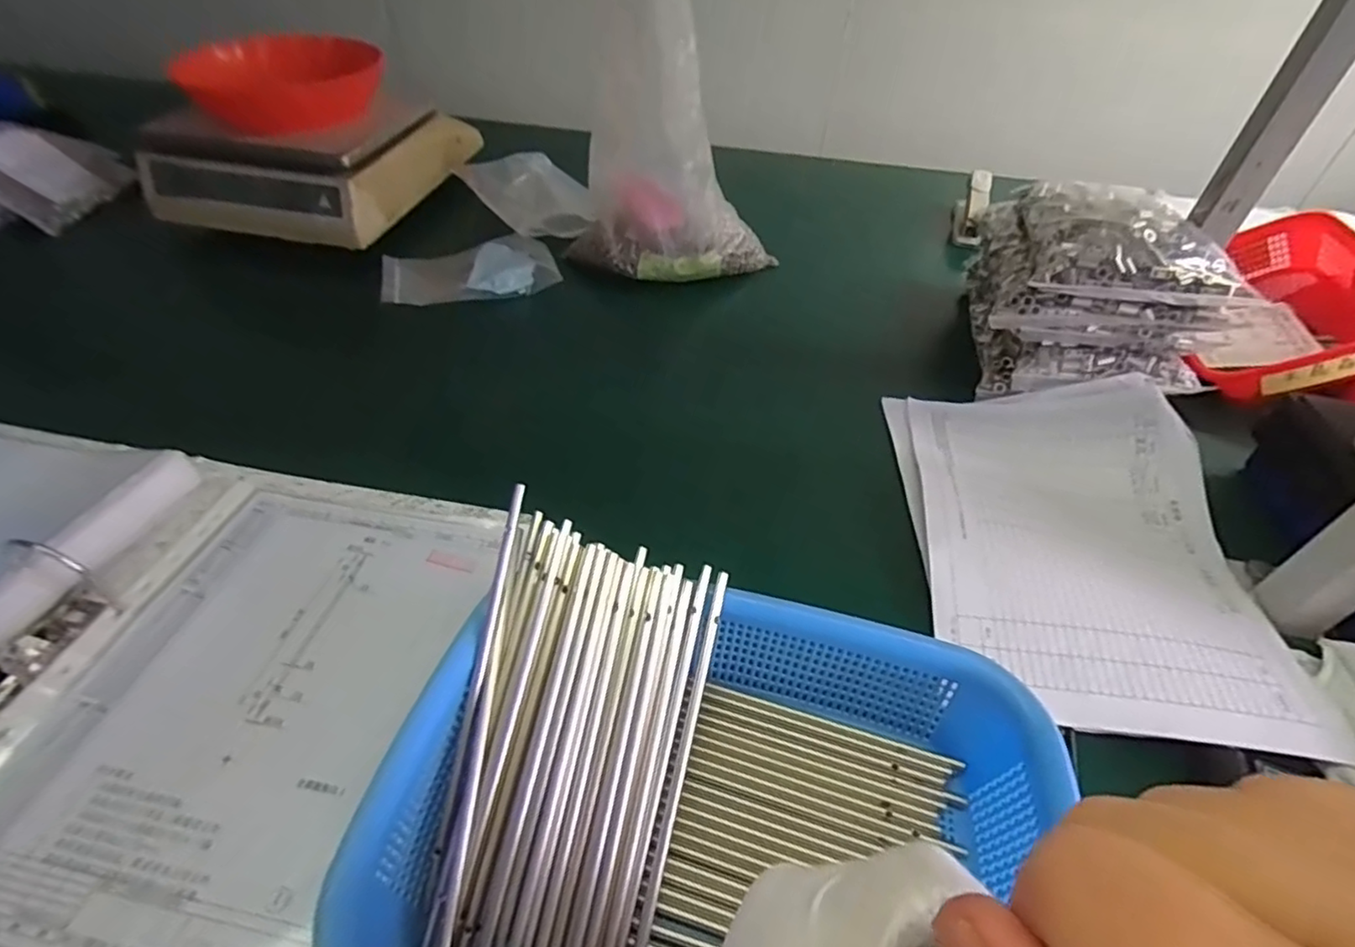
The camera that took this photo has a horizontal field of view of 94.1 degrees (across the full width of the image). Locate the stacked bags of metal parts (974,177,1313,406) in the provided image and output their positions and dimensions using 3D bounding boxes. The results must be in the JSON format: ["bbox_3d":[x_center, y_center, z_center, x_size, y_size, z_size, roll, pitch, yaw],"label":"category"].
[{"bbox_3d":[0.374,-0.170,0.577,0.169,0.139,0.194,14,46,10],"label":"stacked bags of metal parts"}]

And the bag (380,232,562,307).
[{"bbox_3d":[-0.230,-0.225,0.701,0.189,0.023,0.110,-21,51,-23],"label":"bag"}]

